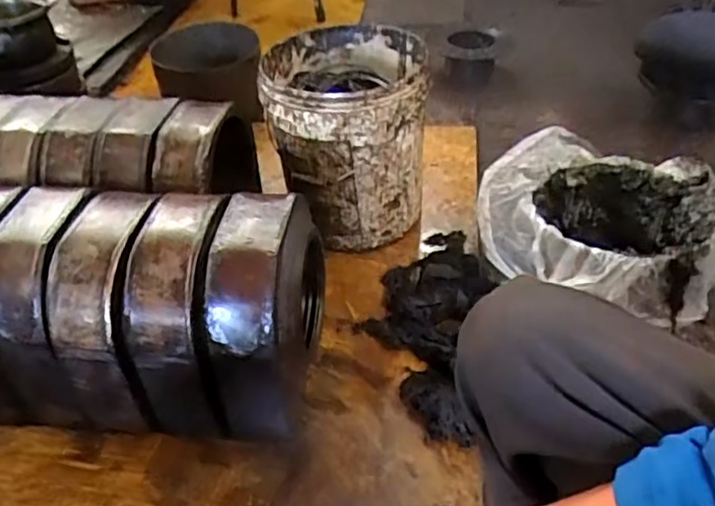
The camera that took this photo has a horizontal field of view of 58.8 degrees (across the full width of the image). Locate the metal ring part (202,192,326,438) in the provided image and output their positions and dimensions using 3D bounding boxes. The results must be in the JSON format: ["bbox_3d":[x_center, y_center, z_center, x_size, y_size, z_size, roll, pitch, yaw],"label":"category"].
[{"bbox_3d":[-0.128,0.093,0.977,0.123,0.315,0.258,1,41,7],"label":"metal ring part"}]

